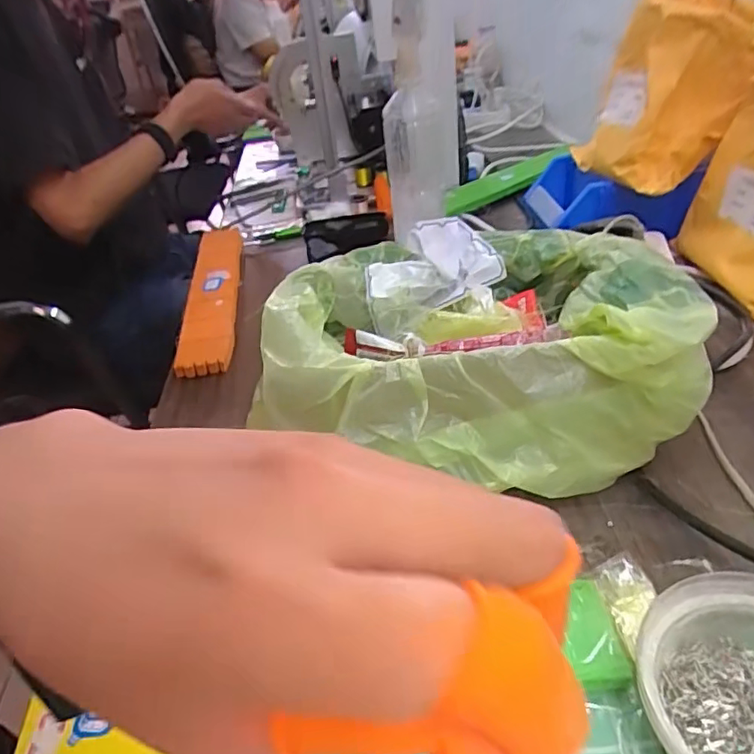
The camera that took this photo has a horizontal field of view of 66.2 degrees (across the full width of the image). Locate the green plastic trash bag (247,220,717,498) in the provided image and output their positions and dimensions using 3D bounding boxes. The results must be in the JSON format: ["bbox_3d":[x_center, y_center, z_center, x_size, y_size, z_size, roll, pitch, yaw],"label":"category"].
[{"bbox_3d":[0.067,-0.016,0.414,0.282,0.121,0.203,16,42,28],"label":"green plastic trash bag"}]

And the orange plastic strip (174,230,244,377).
[{"bbox_3d":[-0.199,-0.113,0.708,0.057,0.020,0.366,-12,35,-3],"label":"orange plastic strip"}]

